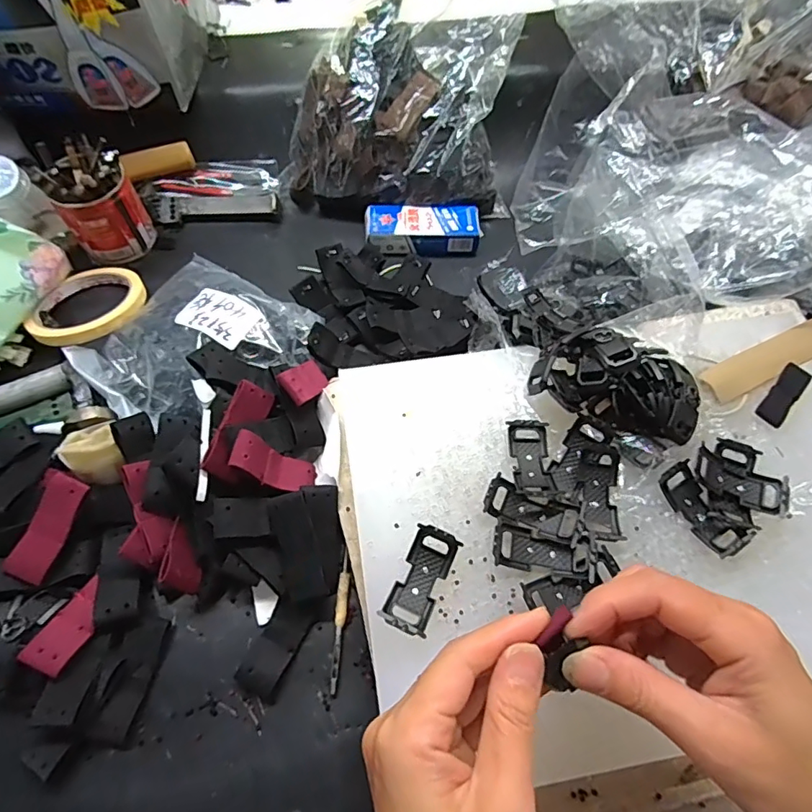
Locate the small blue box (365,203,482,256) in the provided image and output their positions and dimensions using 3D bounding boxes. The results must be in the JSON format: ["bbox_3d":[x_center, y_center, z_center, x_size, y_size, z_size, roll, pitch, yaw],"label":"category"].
[{"bbox_3d":[0.016,-0.169,0.483,0.105,0.021,0.047,1,62,0],"label":"small blue box"}]

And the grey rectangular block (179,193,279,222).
[{"bbox_3d":[-0.171,-0.194,0.497,0.092,0.017,0.021,-5,67,-6],"label":"grey rectangular block"}]

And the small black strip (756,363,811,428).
[{"bbox_3d":[0.267,-0.008,0.358,0.018,0.009,0.057,40,68,19],"label":"small black strip"}]

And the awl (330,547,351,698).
[{"bbox_3d":[-0.042,0.135,0.323,0.008,0.004,0.085,3,62,1],"label":"awl"}]

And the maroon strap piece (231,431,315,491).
[{"bbox_3d":[-0.086,0.039,0.335,0.014,0.063,0.027,-9,61,34],"label":"maroon strap piece"}]

